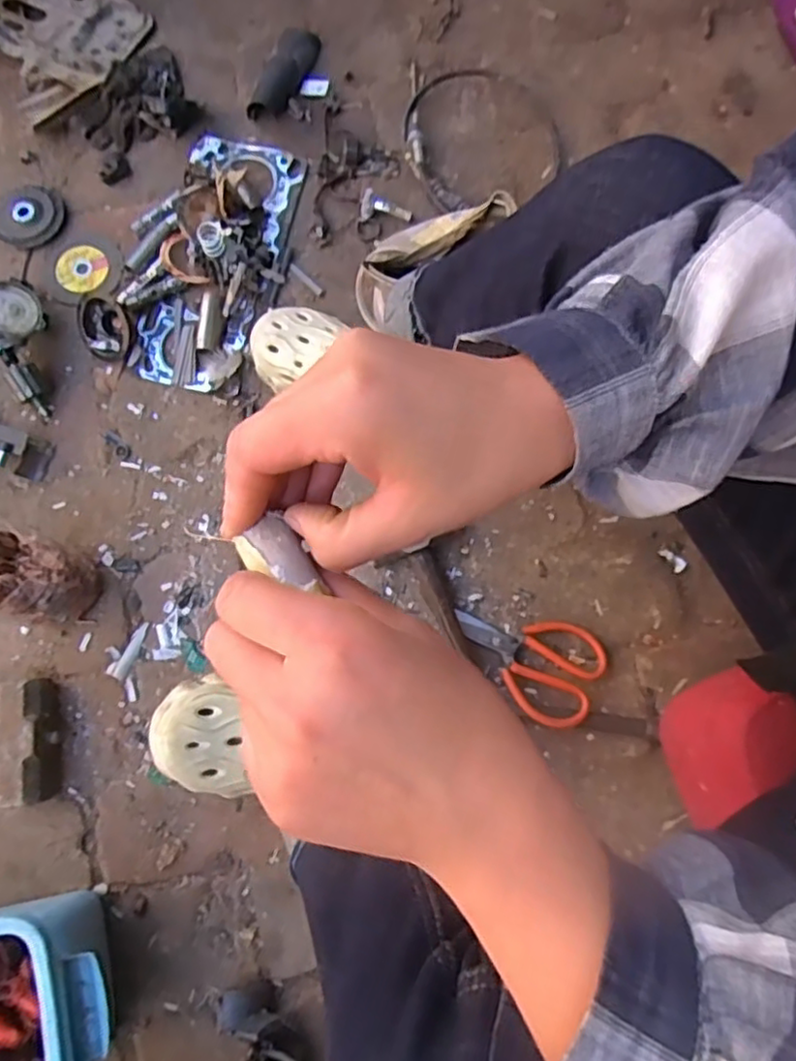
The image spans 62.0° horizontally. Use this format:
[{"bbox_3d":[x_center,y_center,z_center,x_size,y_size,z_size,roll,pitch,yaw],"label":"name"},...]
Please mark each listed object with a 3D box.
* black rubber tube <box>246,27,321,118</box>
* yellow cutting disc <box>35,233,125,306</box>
[{"bbox_3d":[-0.147,-0.593,0.849,0.051,0.038,0.140,29,80,5],"label":"black rubber tube"},{"bbox_3d":[-0.396,-0.329,0.833,0.104,0.010,0.093,2,83,-2],"label":"yellow cutting disc"}]

